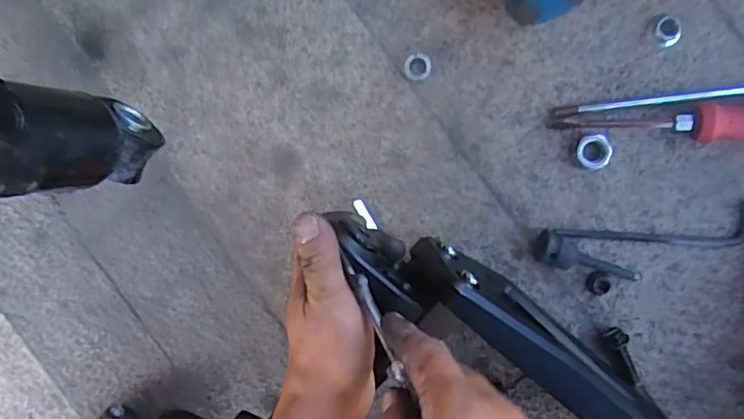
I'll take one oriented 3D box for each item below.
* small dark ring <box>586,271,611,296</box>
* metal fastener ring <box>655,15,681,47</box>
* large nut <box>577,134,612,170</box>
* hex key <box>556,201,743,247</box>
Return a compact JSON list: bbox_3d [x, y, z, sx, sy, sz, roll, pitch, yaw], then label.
[{"bbox_3d":[0.172,0.056,0.445,0.017,0.007,0.018,1,95,8],"label":"small dark ring"},{"bbox_3d":[0.213,-0.128,0.422,0.018,0.013,0.021,-33,90,9],"label":"metal fastener ring"},{"bbox_3d":[0.164,-0.042,0.431,0.025,0.013,0.026,1,95,8],"label":"large nut"},{"bbox_3d":[0.208,0.018,0.435,0.135,0.010,0.030,-7,94,9],"label":"hex key"}]

